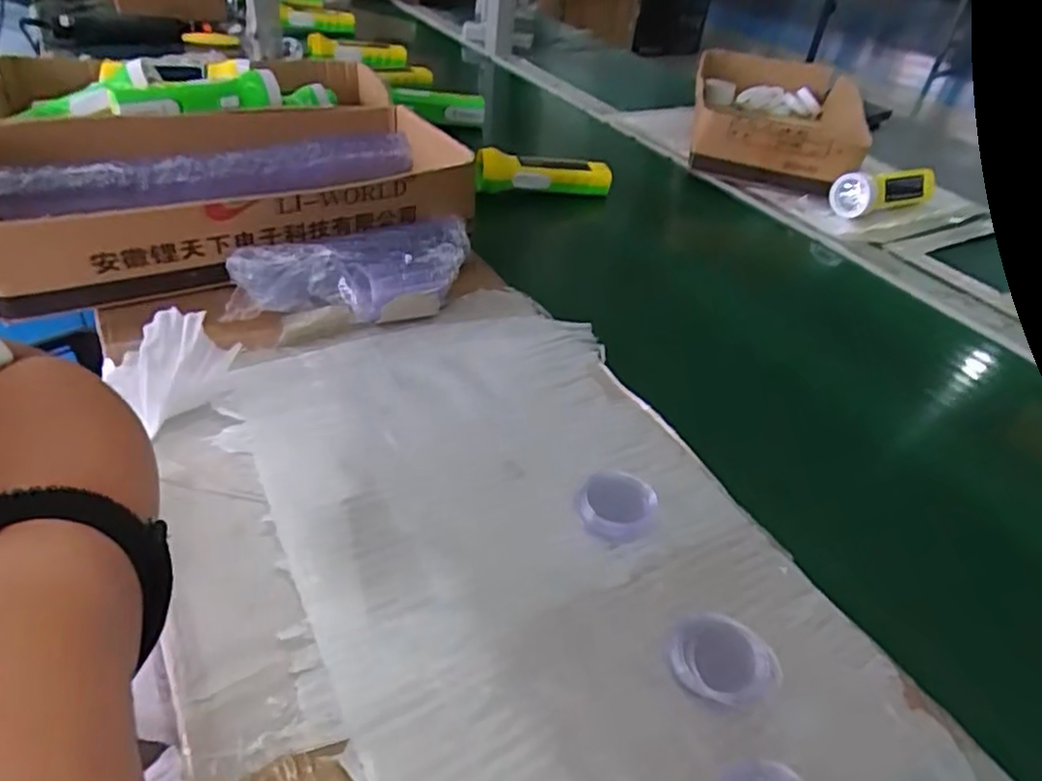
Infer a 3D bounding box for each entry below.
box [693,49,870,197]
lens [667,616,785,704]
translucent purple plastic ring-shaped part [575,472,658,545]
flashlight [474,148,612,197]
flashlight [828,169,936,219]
[{"bbox_3d":[0.376,-0.411,0.994,0.240,0.080,0.439,14,41,9],"label":"box"},{"bbox_3d":[0.103,0.138,0.347,0.052,0.015,0.043,34,47,28],"label":"lens"},{"bbox_3d":[0.059,0.072,0.425,0.048,0.014,0.046,4,40,-3],"label":"translucent purple plastic ring-shaped part"},{"bbox_3d":[0.027,-0.260,0.811,0.162,0.043,0.039,-3,41,-11],"label":"flashlight"},{"bbox_3d":[0.459,-0.253,0.846,0.168,0.046,0.044,-17,45,-25],"label":"flashlight"}]

